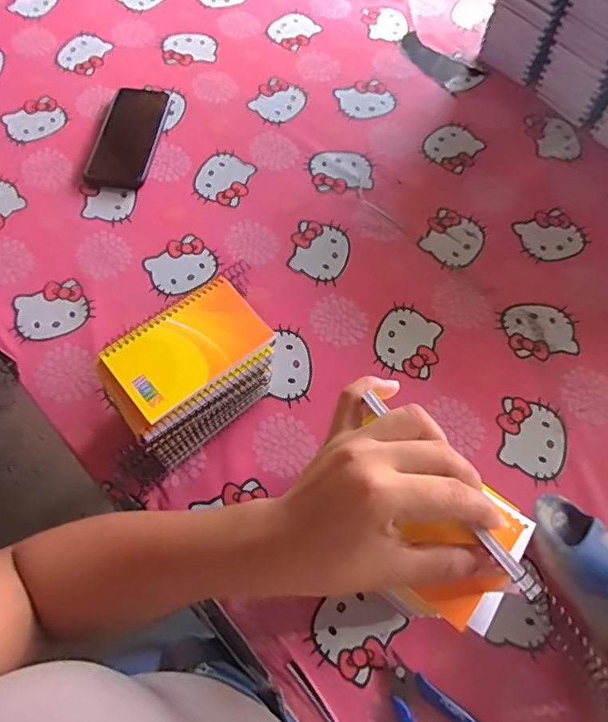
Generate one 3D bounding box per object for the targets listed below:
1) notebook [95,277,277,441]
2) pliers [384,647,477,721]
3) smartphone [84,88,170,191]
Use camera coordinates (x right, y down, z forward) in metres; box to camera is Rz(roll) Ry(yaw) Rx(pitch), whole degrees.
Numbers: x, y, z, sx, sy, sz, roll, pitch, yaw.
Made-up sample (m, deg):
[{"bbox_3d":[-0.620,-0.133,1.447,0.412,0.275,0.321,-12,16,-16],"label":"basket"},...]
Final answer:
[{"bbox_3d":[-0.105,-0.008,0.465,0.144,0.014,0.081,-37,72,-16],"label":"notebook"},{"bbox_3d":[0.109,0.299,0.438,0.086,0.013,0.118,-23,68,-13],"label":"pliers"},{"bbox_3d":[-0.233,-0.298,0.701,0.074,0.014,0.172,8,65,1],"label":"smartphone"}]

